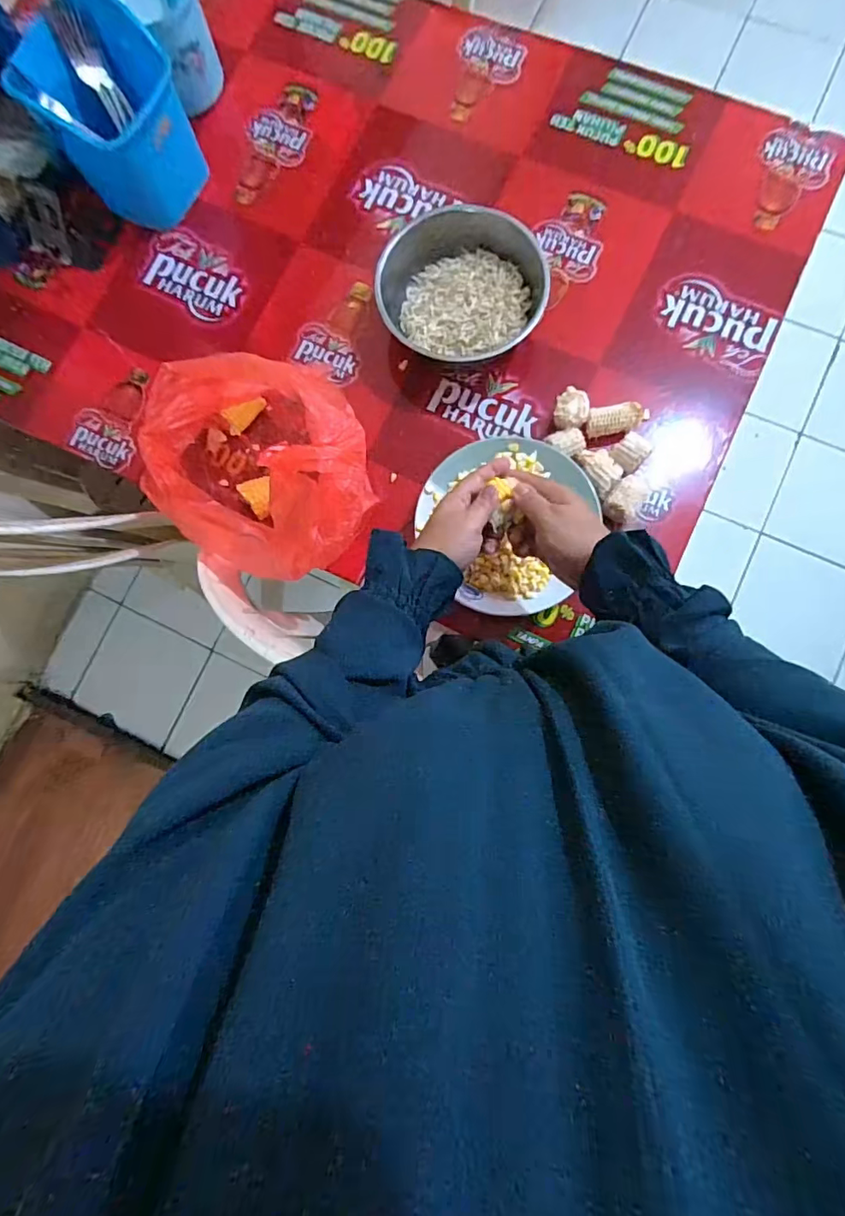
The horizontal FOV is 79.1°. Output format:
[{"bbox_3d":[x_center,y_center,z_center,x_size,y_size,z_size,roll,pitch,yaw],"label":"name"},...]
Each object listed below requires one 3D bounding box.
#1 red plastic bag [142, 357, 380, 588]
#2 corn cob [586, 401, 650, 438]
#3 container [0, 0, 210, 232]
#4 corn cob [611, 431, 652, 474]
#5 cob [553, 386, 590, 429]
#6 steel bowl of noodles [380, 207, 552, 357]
[{"bbox_3d":[-0.179,-0.152,0.561,0.262,0.194,0.201,29,87,6],"label":"red plastic bag"},{"bbox_3d":[0.238,-0.225,0.614,0.080,0.030,0.031,-6,84,3],"label":"corn cob"},{"bbox_3d":[-0.372,-0.596,0.624,0.129,0.148,0.154,36,88,6],"label":"container"},{"bbox_3d":[0.244,-0.182,0.604,0.042,0.034,0.036,-44,83,-1],"label":"corn cob"},{"bbox_3d":[0.177,-0.234,0.613,0.039,0.038,0.044,20,86,6],"label":"cob"},{"bbox_3d":[0.052,-0.393,0.631,0.191,0.062,0.164,21,86,6],"label":"steel bowl of noodles"}]

